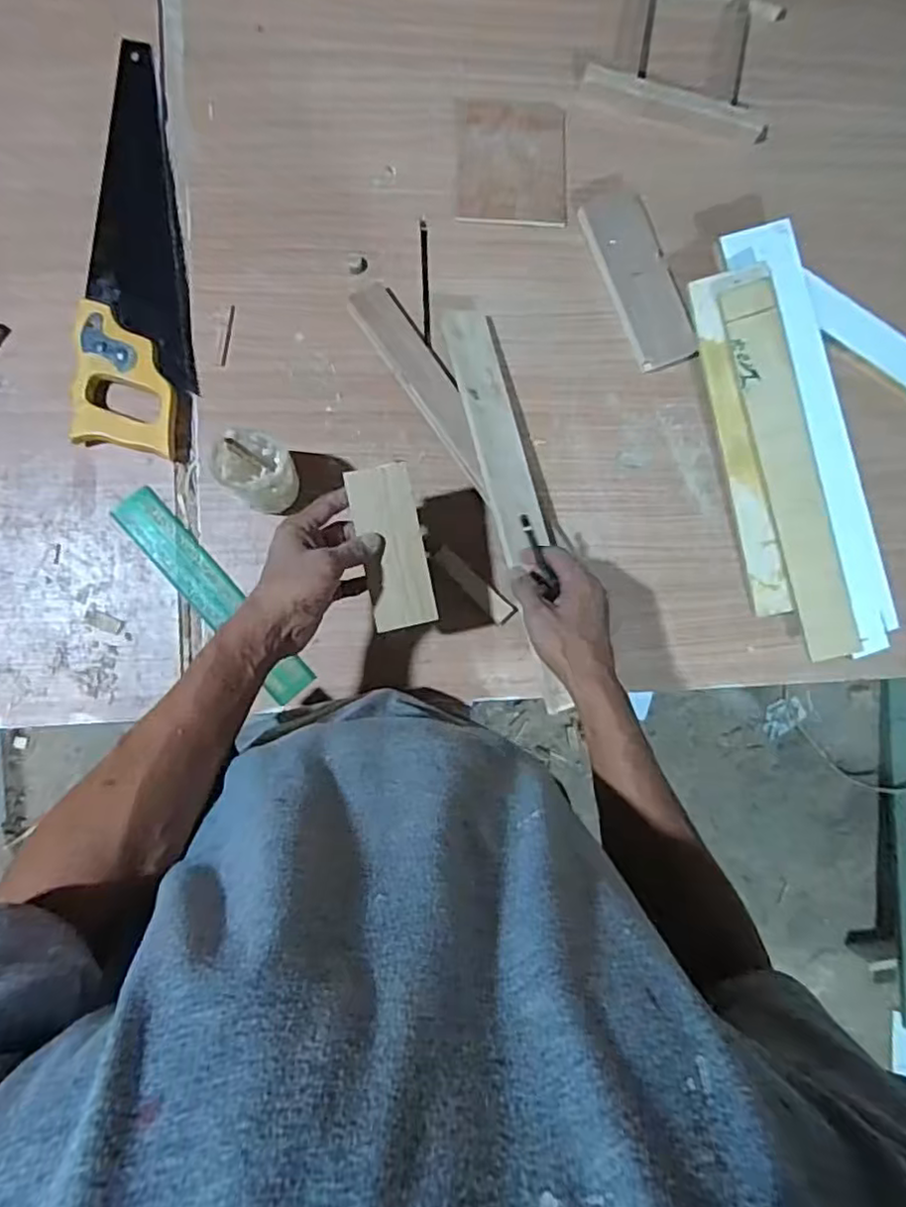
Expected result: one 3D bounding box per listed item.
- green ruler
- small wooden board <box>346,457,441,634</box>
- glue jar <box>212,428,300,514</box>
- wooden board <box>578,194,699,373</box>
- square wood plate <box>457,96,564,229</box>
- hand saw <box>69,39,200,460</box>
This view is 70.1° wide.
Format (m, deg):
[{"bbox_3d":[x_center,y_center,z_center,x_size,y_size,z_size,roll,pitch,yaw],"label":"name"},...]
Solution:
[{"bbox_3d":[-0.240,-0.007,0.650,0.046,0.008,0.254,-41,92,-8],"label":"green ruler"},{"bbox_3d":[-0.051,-0.047,0.547,0.054,0.007,0.135,-12,98,-7],"label":"small wooden board"},{"bbox_3d":[-0.179,-0.121,0.606,0.063,0.112,0.063,0,90,-7],"label":"glue jar"},{"bbox_3d":[0.201,-0.347,0.691,0.067,0.018,0.187,-22,93,-6],"label":"wooden board"},{"bbox_3d":[0.064,-0.474,0.688,0.117,0.014,0.128,0,90,-7],"label":"square wood plate"},{"bbox_3d":[-0.303,-0.349,0.635,0.103,0.022,0.393,4,90,-7],"label":"hand saw"}]

